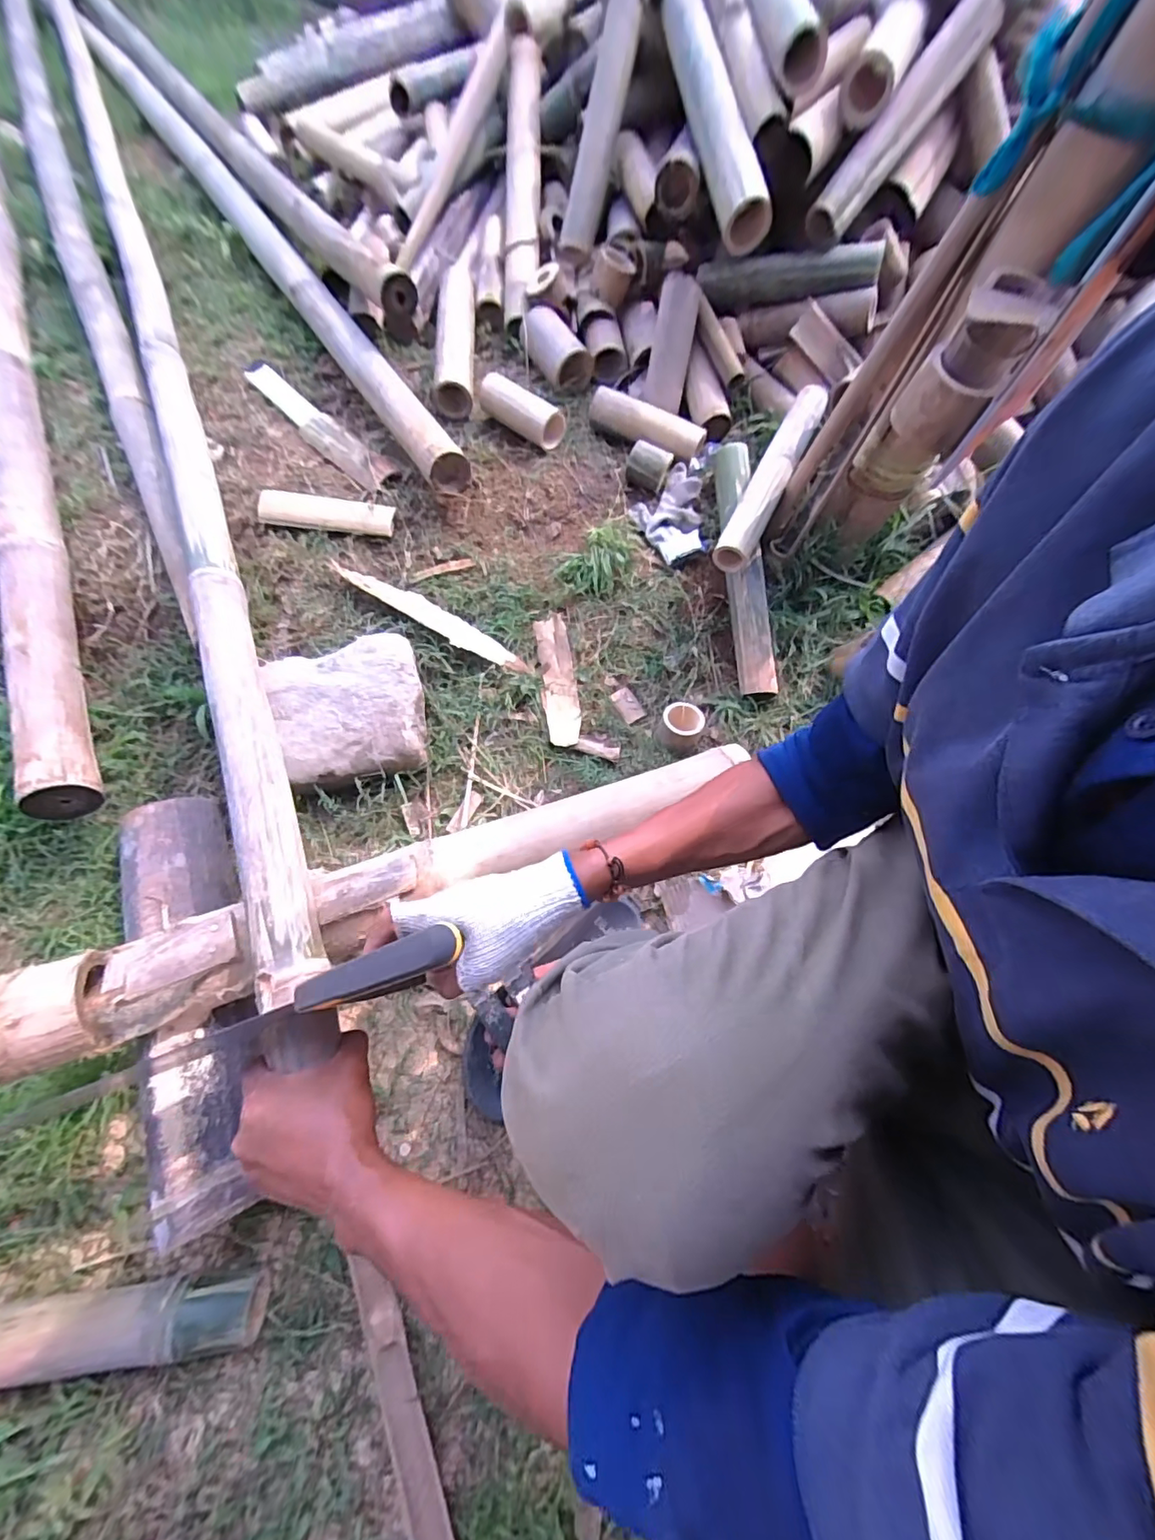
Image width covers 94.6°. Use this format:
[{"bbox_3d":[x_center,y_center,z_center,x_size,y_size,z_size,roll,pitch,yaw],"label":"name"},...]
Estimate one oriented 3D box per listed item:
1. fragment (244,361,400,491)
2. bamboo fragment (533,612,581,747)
[{"bbox_3d":[-0.444,-0.588,0.893,0.061,0.032,0.396,-41,71,-19],"label":"fragment"},{"bbox_3d":[-0.029,-0.141,0.802,0.050,0.034,0.211,-7,82,-6],"label":"bamboo fragment"}]

